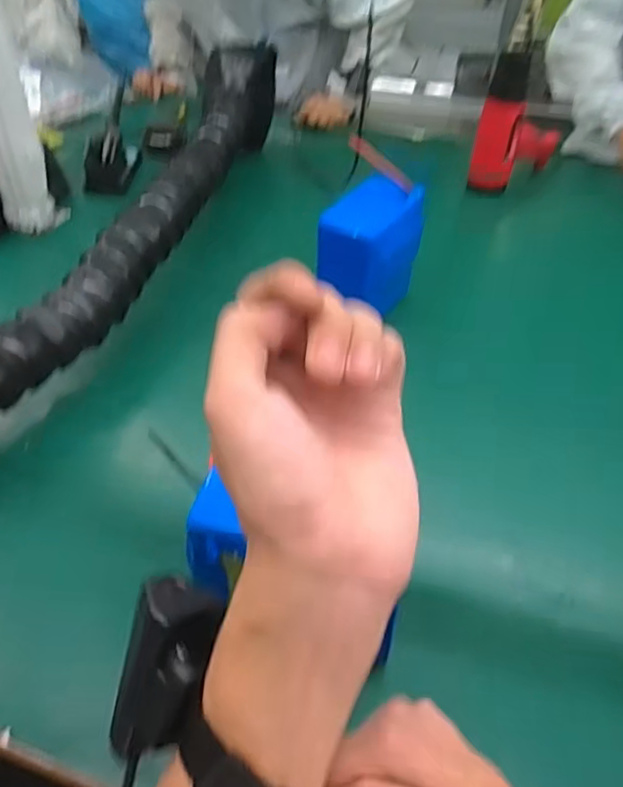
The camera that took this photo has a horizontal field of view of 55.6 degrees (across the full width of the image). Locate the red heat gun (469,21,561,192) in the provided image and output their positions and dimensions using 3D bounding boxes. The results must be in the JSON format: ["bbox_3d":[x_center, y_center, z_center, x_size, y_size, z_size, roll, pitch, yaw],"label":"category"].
[{"bbox_3d":[0.373,-0.497,1.034,0.071,0.256,0.197,35,52,29],"label":"red heat gun"}]

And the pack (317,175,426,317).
[{"bbox_3d":[0.076,-0.171,0.747,0.073,0.159,0.145,29,49,26],"label":"pack"}]

